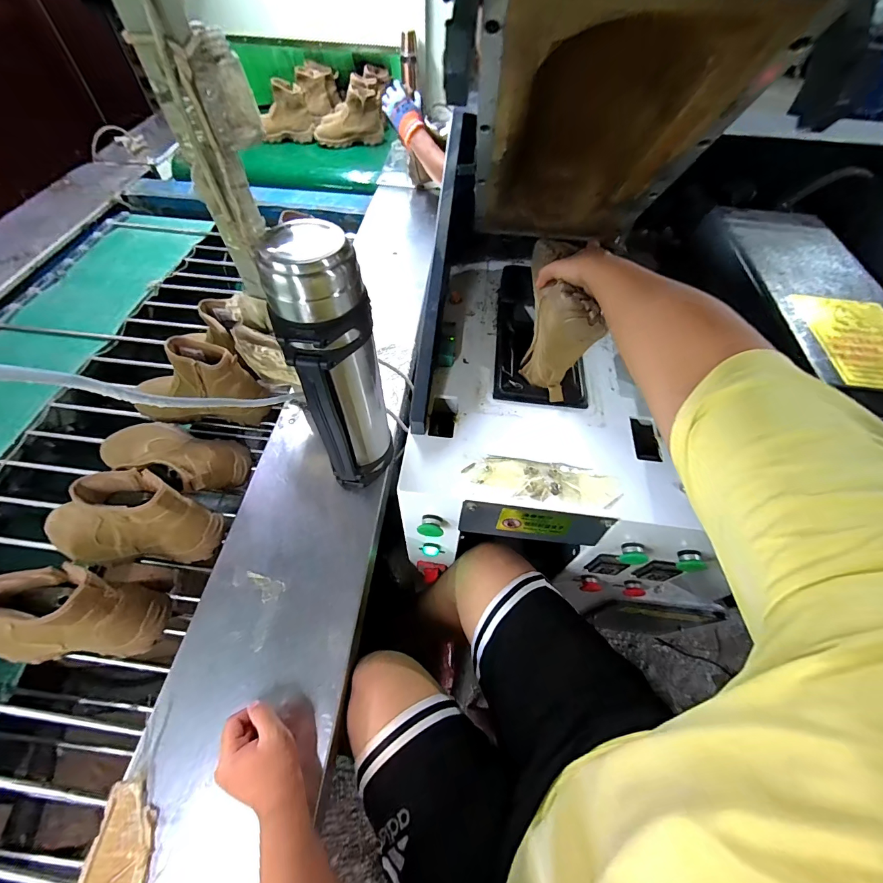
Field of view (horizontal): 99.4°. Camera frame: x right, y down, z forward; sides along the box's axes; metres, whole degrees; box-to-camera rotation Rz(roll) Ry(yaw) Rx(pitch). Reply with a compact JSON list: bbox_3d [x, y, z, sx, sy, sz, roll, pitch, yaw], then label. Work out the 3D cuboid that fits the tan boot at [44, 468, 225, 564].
[{"bbox_3d":[-0.497,0.111,0.560,0.255,0.140,0.091,0,58,-2],"label":"tan boot"}]

